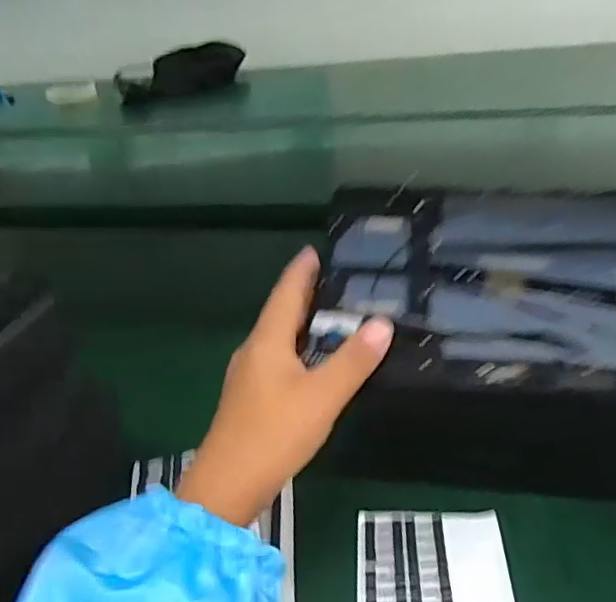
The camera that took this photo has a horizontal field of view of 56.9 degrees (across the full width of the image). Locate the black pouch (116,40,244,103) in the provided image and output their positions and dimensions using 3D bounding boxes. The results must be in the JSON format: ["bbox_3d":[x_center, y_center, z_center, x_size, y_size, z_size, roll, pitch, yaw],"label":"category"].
[{"bbox_3d":[-0.242,-0.450,1.129,0.270,0.072,0.043,-25,39,-23],"label":"black pouch"}]

